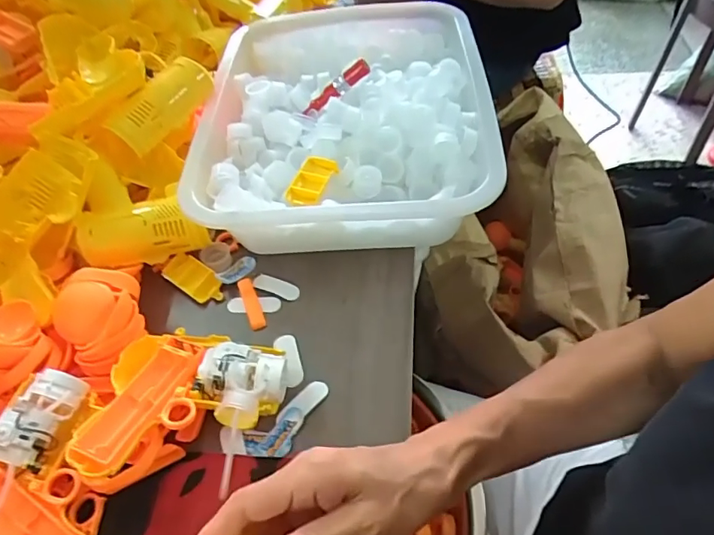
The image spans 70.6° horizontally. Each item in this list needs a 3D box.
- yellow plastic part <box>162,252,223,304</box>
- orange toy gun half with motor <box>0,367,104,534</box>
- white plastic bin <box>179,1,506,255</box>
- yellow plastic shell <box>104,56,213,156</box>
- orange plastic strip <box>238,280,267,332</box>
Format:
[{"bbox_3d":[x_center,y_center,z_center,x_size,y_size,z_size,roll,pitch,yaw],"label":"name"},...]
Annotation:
[{"bbox_3d":[-0.163,0.011,0.504,0.066,0.015,0.031,28,59,26],"label":"yellow plastic part"},{"bbox_3d":[-0.226,0.153,0.362,0.111,0.057,0.139,0,51,7],"label":"orange toy gun half with motor"},{"bbox_3d":[-0.015,-0.169,0.577,0.296,0.089,0.372,-2,50,5],"label":"white plastic bin"},{"bbox_3d":[-0.205,-0.173,0.544,0.026,0.055,0.126,21,56,22],"label":"yellow plastic shell"},{"bbox_3d":[-0.101,0.035,0.487,0.015,0.008,0.061,-20,51,-10],"label":"orange plastic strip"}]

